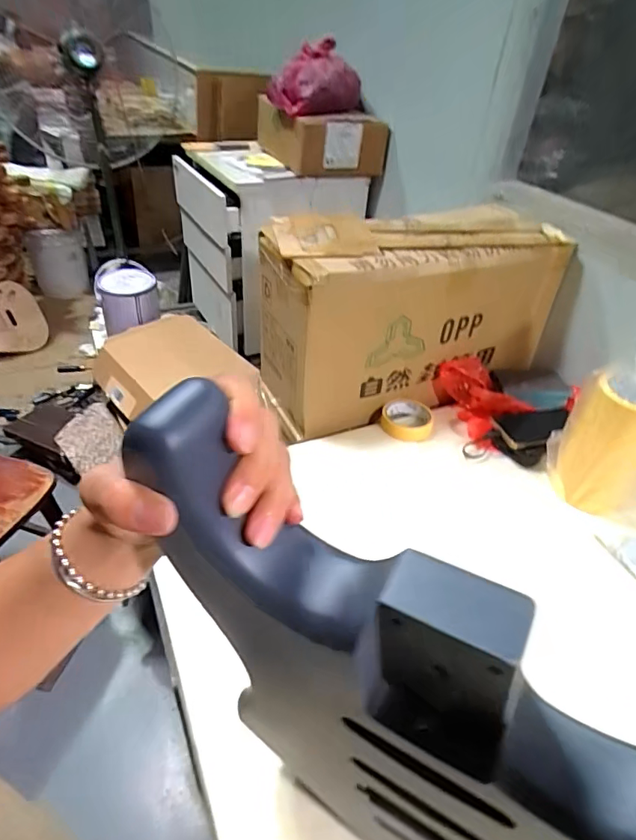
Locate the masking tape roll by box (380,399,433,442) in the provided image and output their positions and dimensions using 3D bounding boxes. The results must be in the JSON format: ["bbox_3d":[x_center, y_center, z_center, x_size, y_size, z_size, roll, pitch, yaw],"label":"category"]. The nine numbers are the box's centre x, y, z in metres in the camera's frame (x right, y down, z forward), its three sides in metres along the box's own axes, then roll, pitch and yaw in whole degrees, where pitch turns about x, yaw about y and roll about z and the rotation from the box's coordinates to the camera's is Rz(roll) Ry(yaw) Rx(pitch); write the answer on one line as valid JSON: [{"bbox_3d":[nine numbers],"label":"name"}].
[{"bbox_3d":[0.154,0.000,0.878,0.088,0.036,0.080,4,39,-3],"label":"masking tape roll by box"}]

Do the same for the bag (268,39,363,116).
[{"bbox_3d":[-0.008,-0.828,1.229,0.232,0.146,0.226,3,39,-3],"label":"bag"}]

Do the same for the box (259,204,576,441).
[{"bbox_3d":[0.154,-0.188,0.900,0.465,0.302,0.218,-11,42,-20],"label":"box"}]

